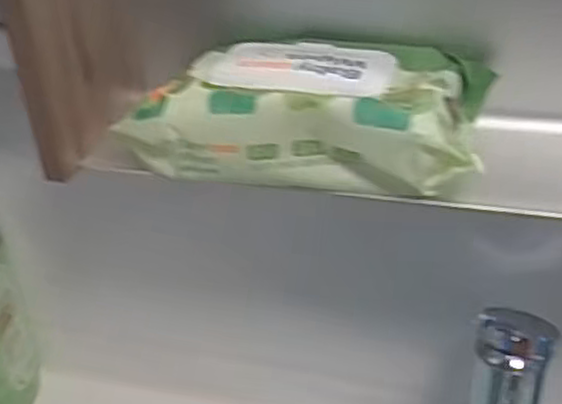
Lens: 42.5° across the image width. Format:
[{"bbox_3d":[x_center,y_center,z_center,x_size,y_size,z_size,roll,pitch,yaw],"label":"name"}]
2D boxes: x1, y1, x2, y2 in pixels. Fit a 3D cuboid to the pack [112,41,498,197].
[{"bbox_3d":[0.011,-0.050,0.395,0.192,0.050,0.098,5,33,13],"label":"pack"}]

